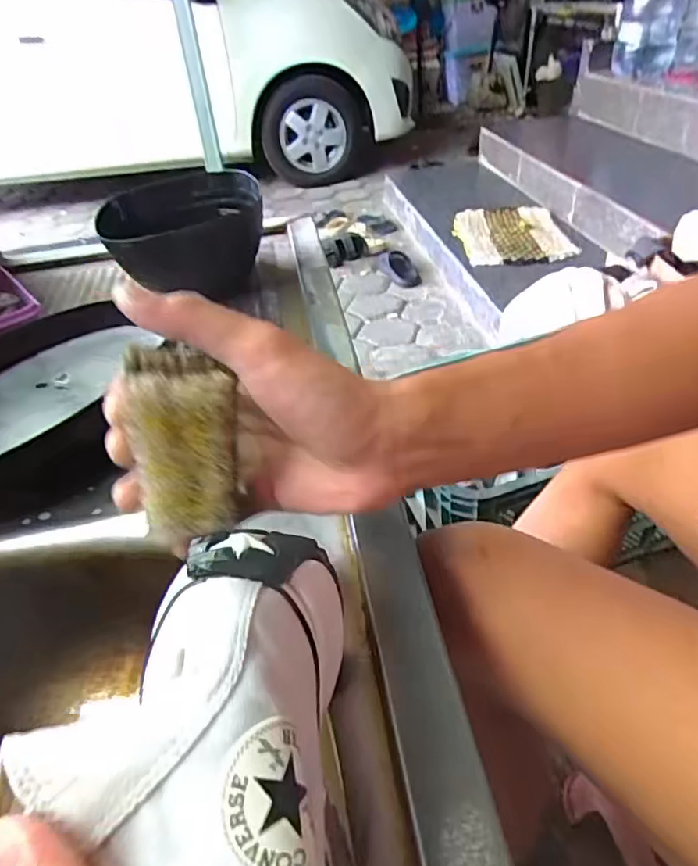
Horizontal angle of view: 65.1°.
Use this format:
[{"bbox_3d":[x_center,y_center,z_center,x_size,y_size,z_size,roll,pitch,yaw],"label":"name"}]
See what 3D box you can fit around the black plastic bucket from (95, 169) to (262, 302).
[{"bbox_3d":[-0.162,-0.206,0.575,0.132,0.073,0.169,-9,40,-5],"label":"black plastic bucket"}]

